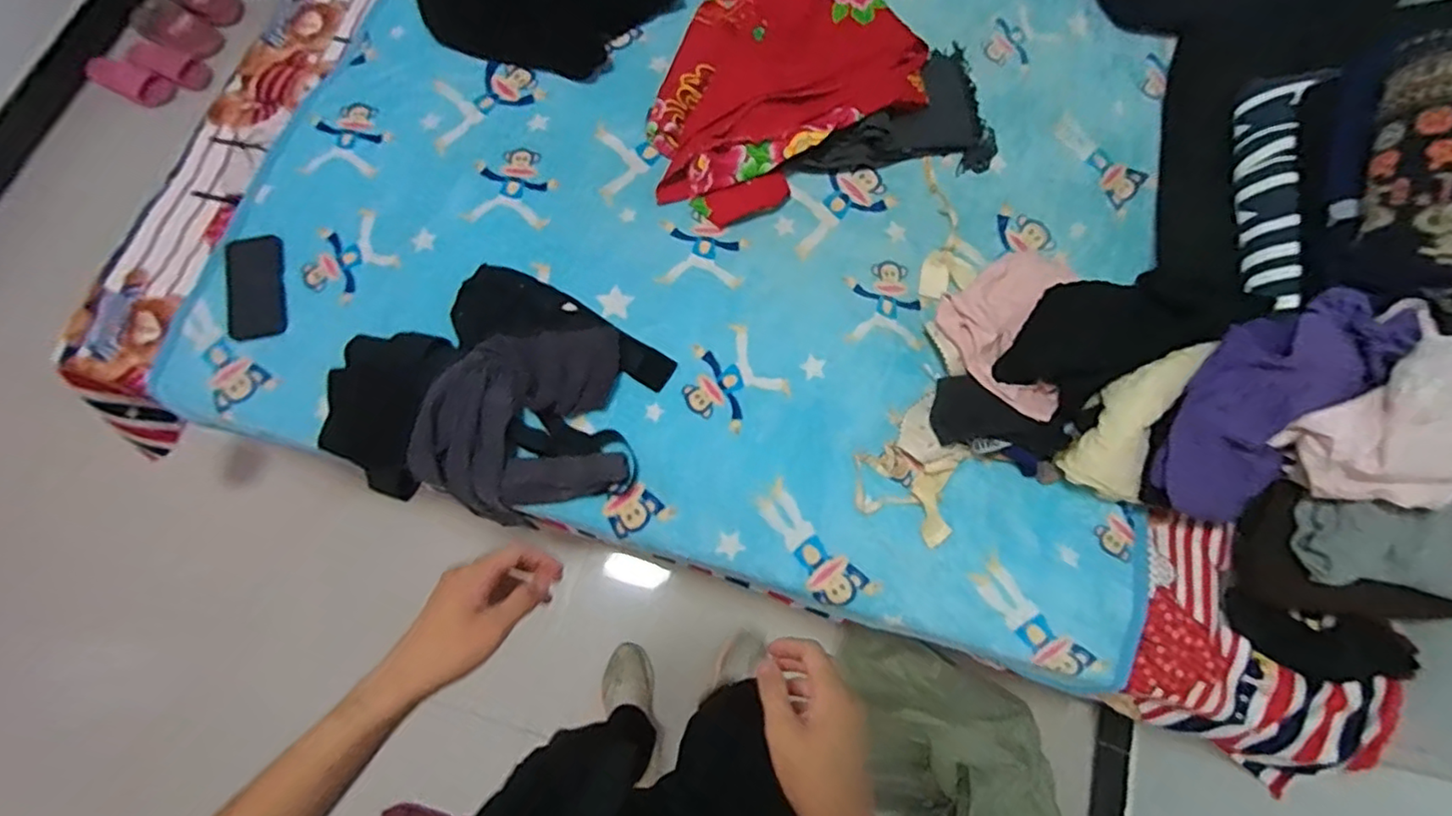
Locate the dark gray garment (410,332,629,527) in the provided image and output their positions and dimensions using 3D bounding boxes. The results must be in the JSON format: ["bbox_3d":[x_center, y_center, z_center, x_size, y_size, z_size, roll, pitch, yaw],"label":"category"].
[{"bbox_3d":[-0.287,0.021,0.871,0.272,0.068,0.246,-5,74,-3],"label":"dark gray garment"}]

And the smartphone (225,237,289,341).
[{"bbox_3d":[-0.724,-0.185,0.956,0.090,0.016,0.156,-13,81,-3],"label":"smartphone"}]

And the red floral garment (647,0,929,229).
[{"bbox_3d":[0.062,-0.558,1.027,0.498,0.073,0.390,-36,77,-11],"label":"red floral garment"}]

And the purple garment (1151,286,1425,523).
[{"bbox_3d":[0.652,-0.008,0.759,0.154,0.181,0.270,29,75,7],"label":"purple garment"}]

